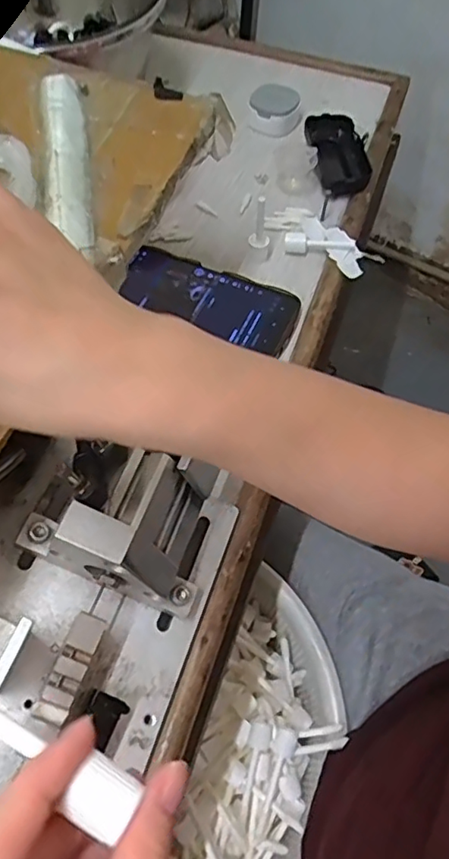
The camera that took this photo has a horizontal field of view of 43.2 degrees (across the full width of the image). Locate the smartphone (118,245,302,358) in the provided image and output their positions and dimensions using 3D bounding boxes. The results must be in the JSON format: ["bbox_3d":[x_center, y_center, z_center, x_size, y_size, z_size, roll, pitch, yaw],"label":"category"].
[{"bbox_3d":[-0.014,-0.117,0.498,0.158,0.011,0.067,23,61,11],"label":"smartphone"}]

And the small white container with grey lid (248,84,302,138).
[{"bbox_3d":[0.056,-0.355,0.632,0.056,0.030,0.054,12,60,4],"label":"small white container with grey lid"}]

